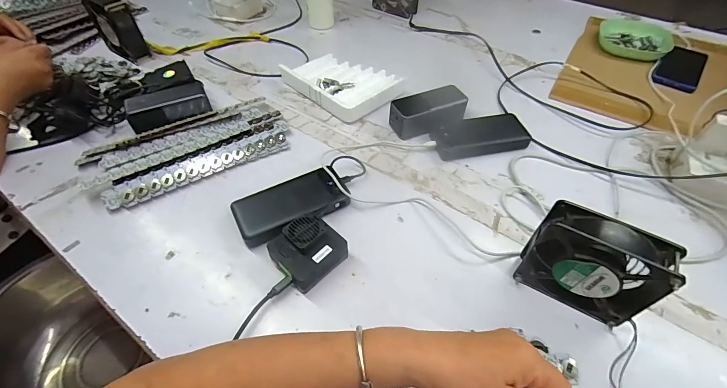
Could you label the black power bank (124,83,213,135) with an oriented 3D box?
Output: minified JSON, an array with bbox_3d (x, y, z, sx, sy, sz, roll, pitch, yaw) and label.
[{"bbox_3d":[-0.338,-0.155,0.601,0.131,0.030,0.057,-26,54,-21],"label":"black power bank"}]

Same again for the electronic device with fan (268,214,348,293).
[{"bbox_3d":[-0.068,0.070,0.432,0.075,0.045,0.072,-35,58,-27],"label":"electronic device with fan"}]

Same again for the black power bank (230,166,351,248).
[{"bbox_3d":[-0.101,0.015,0.494,0.155,0.028,0.082,-22,53,-18],"label":"black power bank"}]

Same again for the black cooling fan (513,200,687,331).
[{"bbox_3d":[0.245,0.080,0.379,0.121,0.114,0.048,26,54,20],"label":"black cooling fan"}]

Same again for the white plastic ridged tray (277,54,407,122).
[{"bbox_3d":[-0.040,-0.224,0.688,0.159,0.036,0.214,-33,57,-25],"label":"white plastic ridged tray"}]

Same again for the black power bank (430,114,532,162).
[{"bbox_3d":[0.196,-0.099,0.591,0.154,0.022,0.082,-8,50,-8],"label":"black power bank"}]

